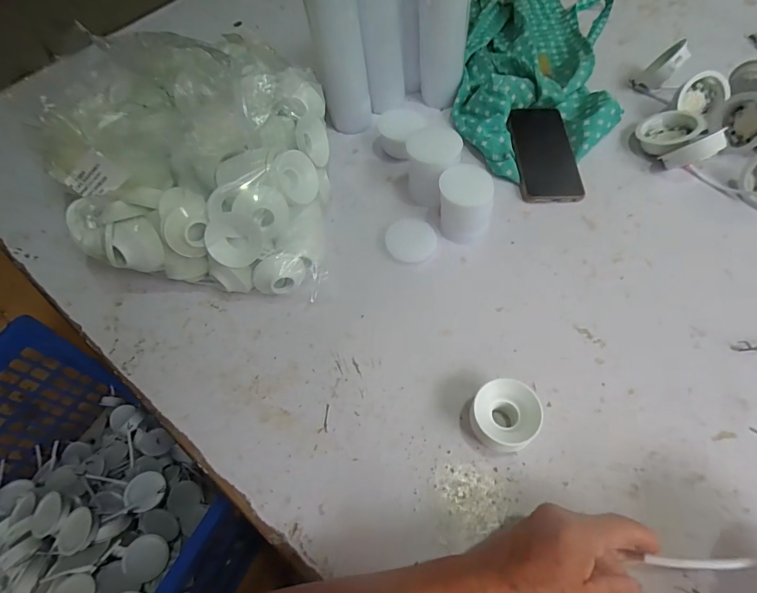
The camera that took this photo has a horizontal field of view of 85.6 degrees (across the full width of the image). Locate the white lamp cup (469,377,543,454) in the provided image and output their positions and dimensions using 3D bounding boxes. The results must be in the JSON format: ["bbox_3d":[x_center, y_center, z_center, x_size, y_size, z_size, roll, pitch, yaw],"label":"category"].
[{"bbox_3d":[0.112,0.109,0.368,0.055,0.045,0.056,-1,60,2],"label":"white lamp cup"}]

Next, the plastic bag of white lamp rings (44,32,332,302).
[{"bbox_3d":[-0.214,-0.156,0.465,0.311,0.180,0.263,4,60,5],"label":"plastic bag of white lamp rings"}]

